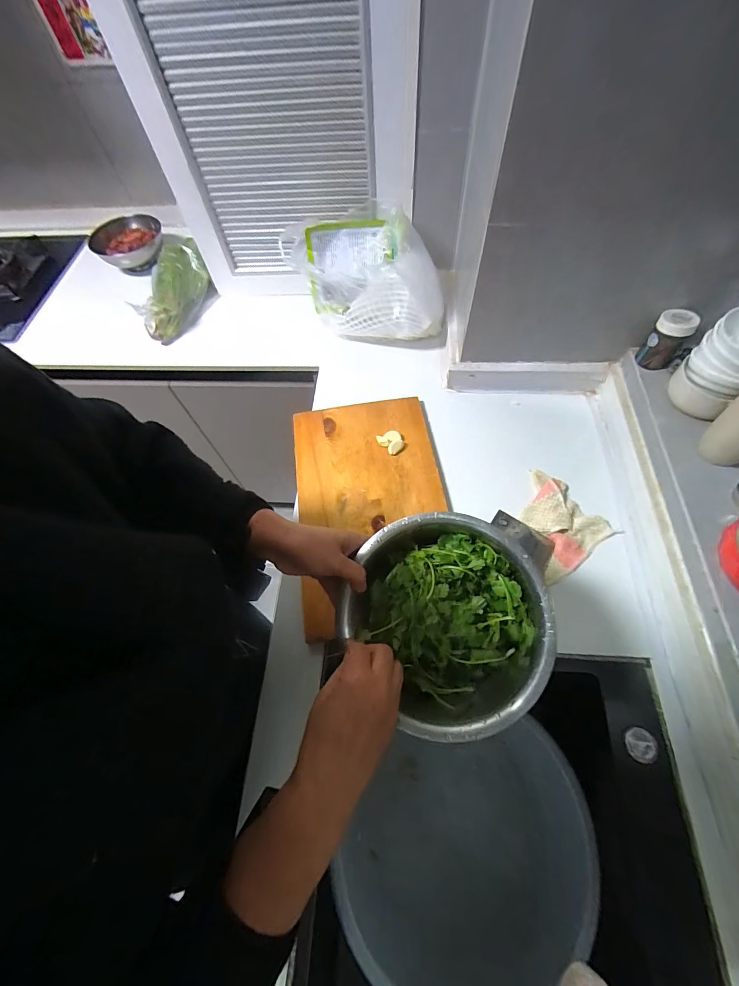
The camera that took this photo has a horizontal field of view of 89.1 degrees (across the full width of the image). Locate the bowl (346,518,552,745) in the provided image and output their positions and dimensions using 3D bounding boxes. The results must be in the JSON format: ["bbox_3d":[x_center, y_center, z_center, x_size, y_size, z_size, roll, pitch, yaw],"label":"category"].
[{"bbox_3d":[0.080,0.137,0.412,0.213,0.108,0.218,-8,64,16],"label":"bowl"}]

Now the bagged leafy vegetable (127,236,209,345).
[{"bbox_3d":[-0.454,-0.470,0.872,0.117,0.077,0.264,8,79,7],"label":"bagged leafy vegetable"}]

